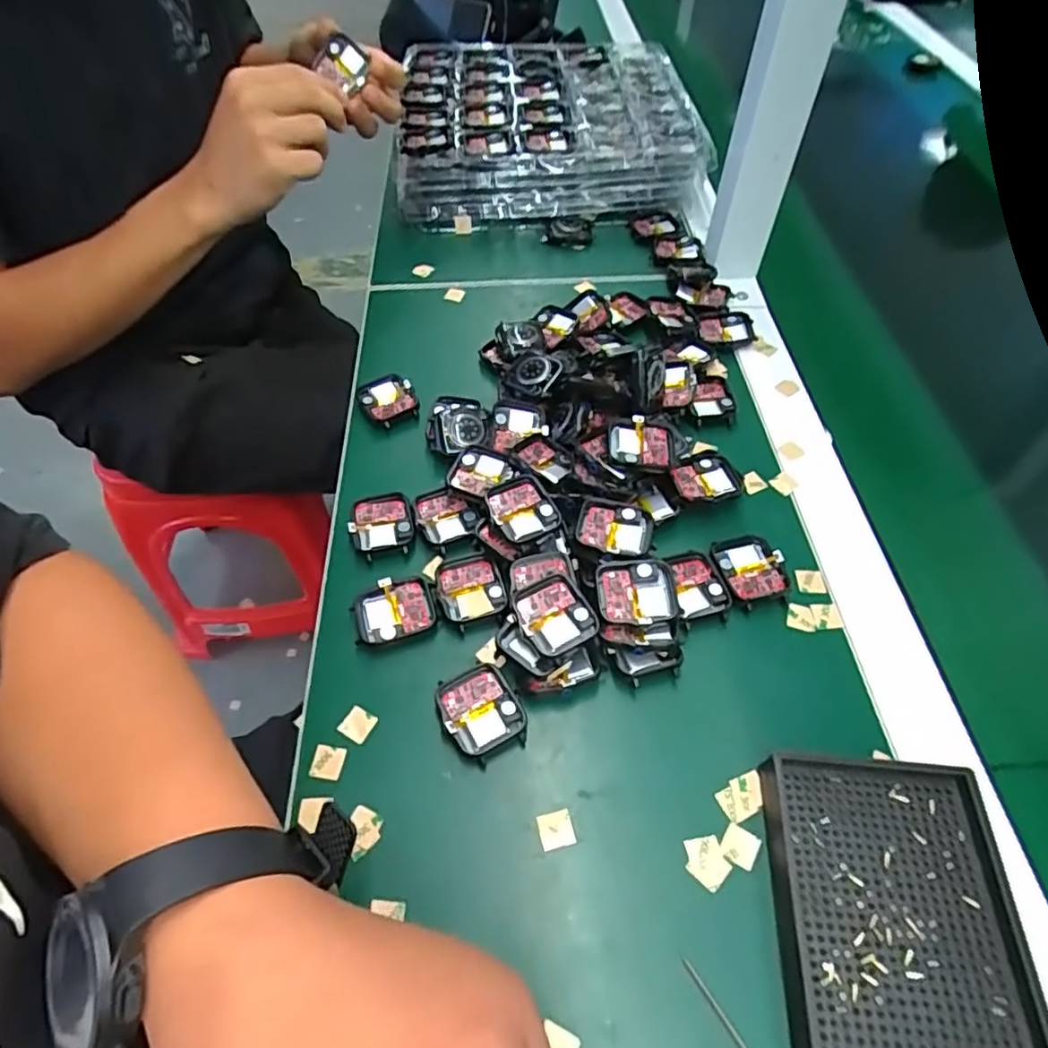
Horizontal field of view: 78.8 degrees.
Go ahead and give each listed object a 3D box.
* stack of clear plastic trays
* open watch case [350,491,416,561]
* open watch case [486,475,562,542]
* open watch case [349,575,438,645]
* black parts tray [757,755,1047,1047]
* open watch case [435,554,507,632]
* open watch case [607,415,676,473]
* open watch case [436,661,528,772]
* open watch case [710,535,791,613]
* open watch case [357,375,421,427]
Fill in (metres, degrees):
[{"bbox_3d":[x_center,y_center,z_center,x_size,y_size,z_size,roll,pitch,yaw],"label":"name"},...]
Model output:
[{"bbox_3d":[0.022,-0.409,0.653,0.278,0.065,0.259,-1,54,-2],"label":"stack of clear plastic trays"},{"bbox_3d":[-0.088,0.000,0.399,0.038,0.005,0.045,-10,54,-8],"label":"open watch case"},{"bbox_3d":[-0.001,-0.007,0.383,0.037,0.013,0.041,-23,57,-17],"label":"open watch case"},{"bbox_3d":[-0.074,0.049,0.363,0.045,0.008,0.037,-12,55,-9],"label":"open watch case"},{"bbox_3d":[0.155,0.172,0.265,0.094,0.023,0.136,4,54,2],"label":"black parts tray"},{"bbox_3d":[-0.031,0.039,0.371,0.038,0.007,0.040,-12,55,-10],"label":"open watch case"},{"bbox_3d":[0.074,-0.049,0.403,0.042,0.011,0.035,5,64,2],"label":"open watch case"},{"bbox_3d":[-0.022,0.096,0.329,0.039,0.011,0.046,-23,57,-17],"label":"open watch case"},{"bbox_3d":[0.133,0.028,0.375,0.037,0.010,0.044,-11,55,-9],"label":"open watch case"},{"bbox_3d":[-0.099,-0.091,0.466,0.037,0.010,0.043,-24,57,-17],"label":"open watch case"}]

